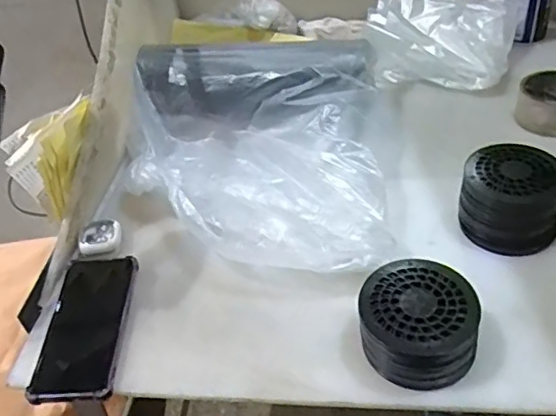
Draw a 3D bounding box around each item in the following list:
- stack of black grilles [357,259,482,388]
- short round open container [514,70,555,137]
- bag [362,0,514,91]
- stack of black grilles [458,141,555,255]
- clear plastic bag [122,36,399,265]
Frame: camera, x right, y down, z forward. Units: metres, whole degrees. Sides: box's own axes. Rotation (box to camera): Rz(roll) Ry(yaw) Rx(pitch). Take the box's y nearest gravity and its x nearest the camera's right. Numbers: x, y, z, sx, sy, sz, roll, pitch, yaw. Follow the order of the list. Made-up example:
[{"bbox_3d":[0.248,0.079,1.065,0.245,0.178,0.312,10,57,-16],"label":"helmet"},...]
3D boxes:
[{"bbox_3d":[0.122,0.101,0.498,0.101,0.057,0.102,12,46,19],"label":"stack of black grilles"},{"bbox_3d":[0.352,-0.129,0.732,0.085,0.055,0.088,-4,43,3],"label":"short round open container"},{"bbox_3d":[0.237,-0.255,0.850,0.211,0.108,0.190,5,44,12],"label":"bag"},{"bbox_3d":[0.245,-0.012,0.599,0.096,0.071,0.098,-18,44,-12],"label":"stack of black grilles"},{"bbox_3d":[-0.037,-0.072,0.665,0.298,0.092,0.345,-3,43,4],"label":"clear plastic bag"}]

